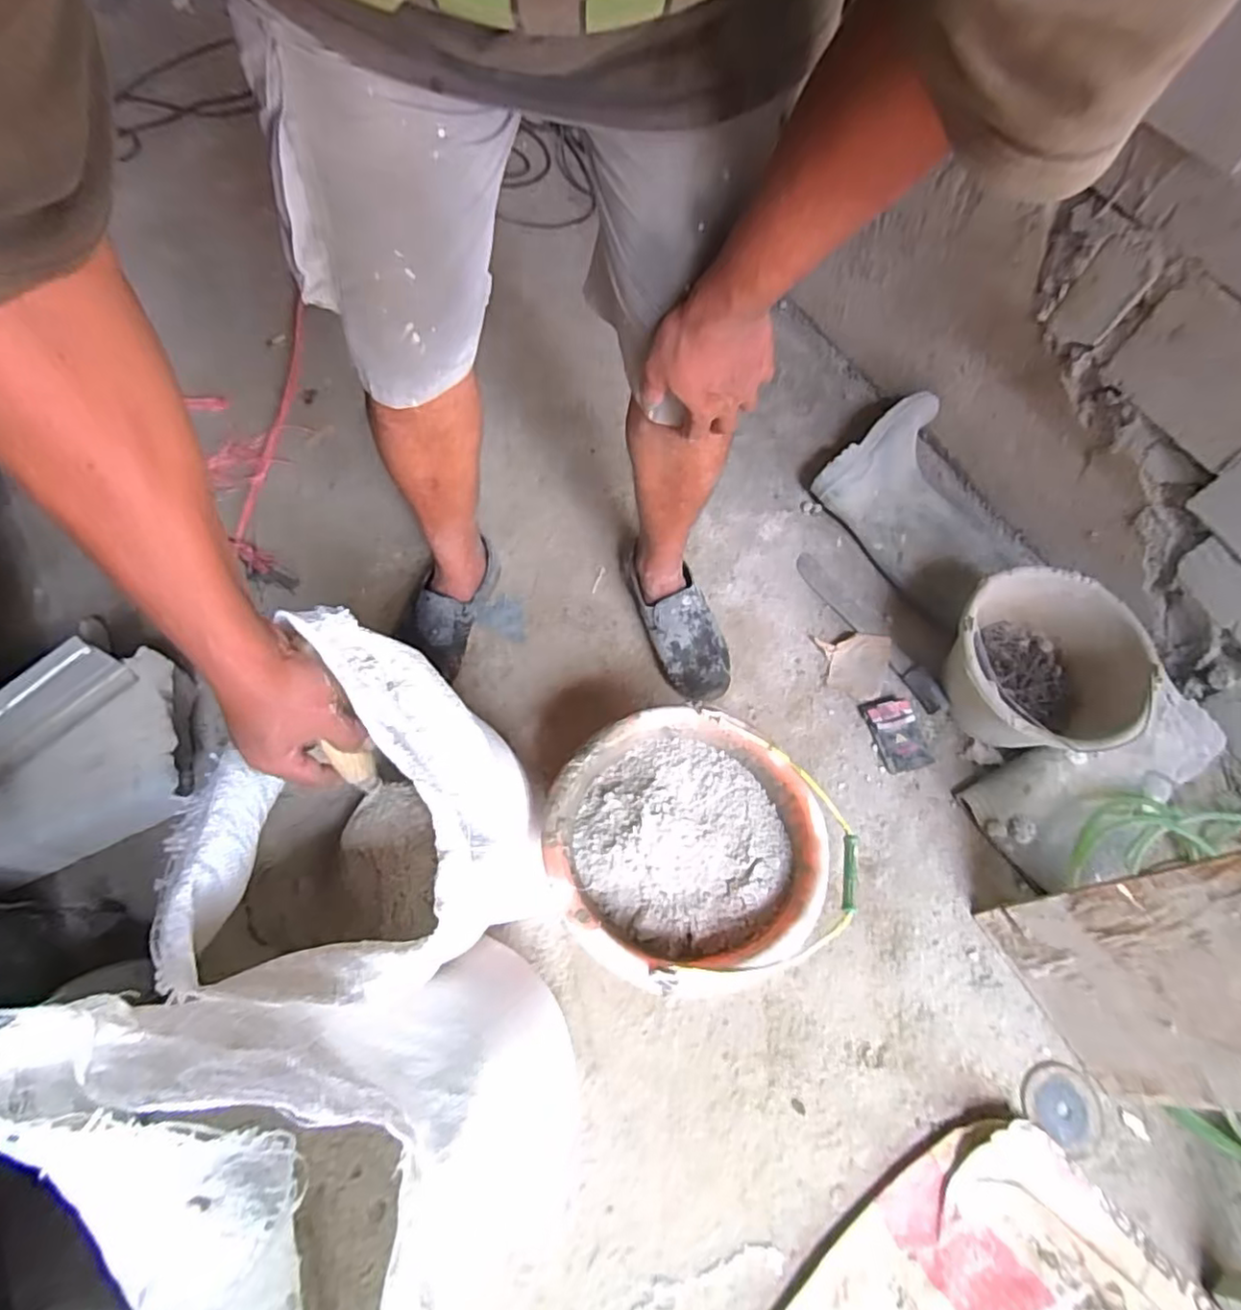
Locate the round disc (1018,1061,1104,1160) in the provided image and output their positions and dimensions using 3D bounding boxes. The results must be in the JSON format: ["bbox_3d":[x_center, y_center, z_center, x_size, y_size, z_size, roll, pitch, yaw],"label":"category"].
[{"bbox_3d":[0.507,0.515,0.717,0.092,0.014,0.086,4,60,-8],"label":"round disc"}]

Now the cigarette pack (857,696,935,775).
[{"bbox_3d":[0.390,0.111,0.894,0.068,0.019,0.108,-8,65,-6],"label":"cigarette pack"}]

